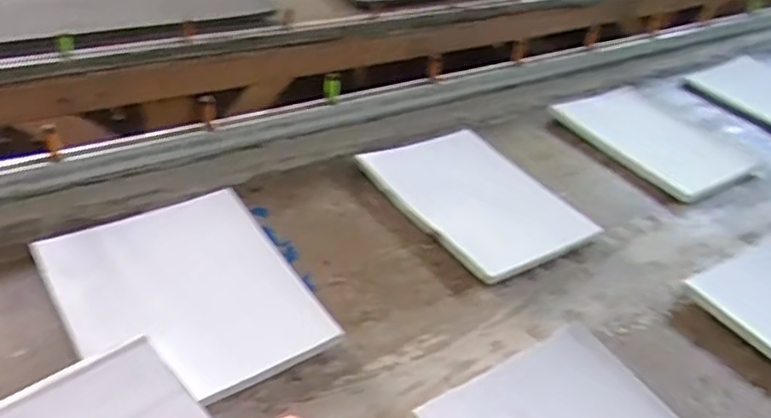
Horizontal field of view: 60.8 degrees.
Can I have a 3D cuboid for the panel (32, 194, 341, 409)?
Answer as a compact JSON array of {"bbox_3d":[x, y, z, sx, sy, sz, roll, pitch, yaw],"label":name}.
[{"bbox_3d":[-0.201,0.082,0.656,0.213,0.013,0.260,-21,47,-29],"label":"panel"}]

